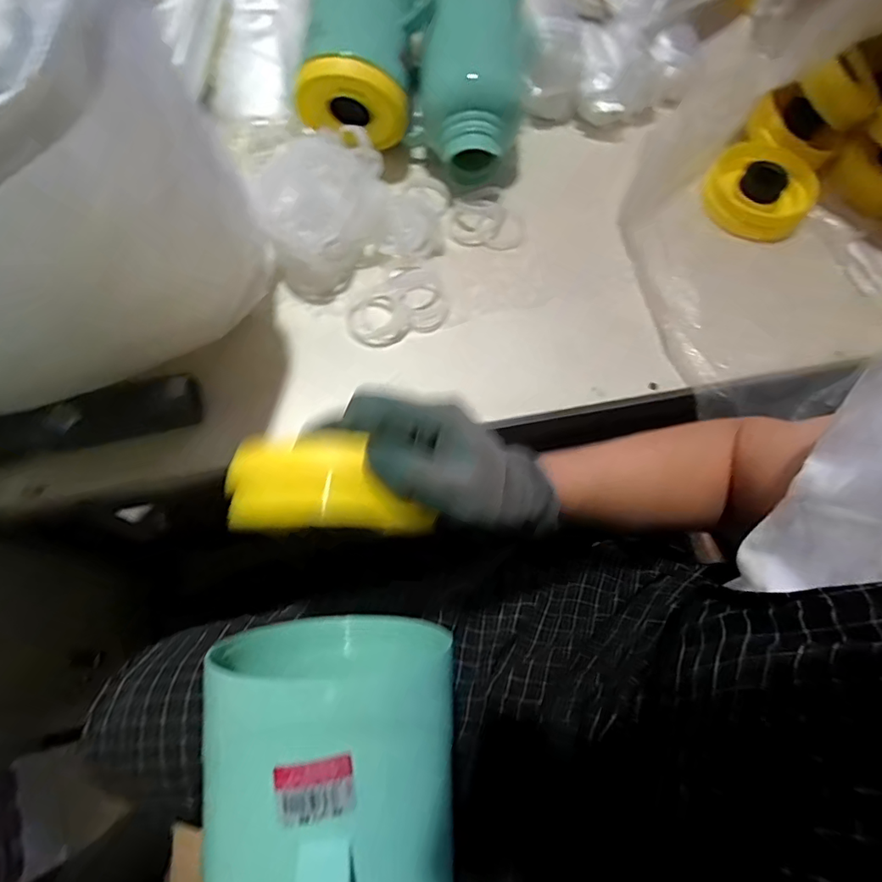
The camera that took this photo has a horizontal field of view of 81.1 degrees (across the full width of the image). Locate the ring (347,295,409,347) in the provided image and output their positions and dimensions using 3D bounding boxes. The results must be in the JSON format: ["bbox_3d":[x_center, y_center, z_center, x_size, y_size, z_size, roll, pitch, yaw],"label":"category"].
[{"bbox_3d":[-0.077,-0.141,0.602,0.062,0.016,0.066,1,67,-3],"label":"ring"}]

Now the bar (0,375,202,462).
[{"bbox_3d":[-0.341,-0.022,0.502,0.194,0.035,0.045,-15,69,-9],"label":"bar"}]

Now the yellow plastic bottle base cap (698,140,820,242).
[{"bbox_3d":[0.467,-0.365,0.756,0.154,0.035,0.175,29,69,9],"label":"yellow plastic bottle base cap"}]

